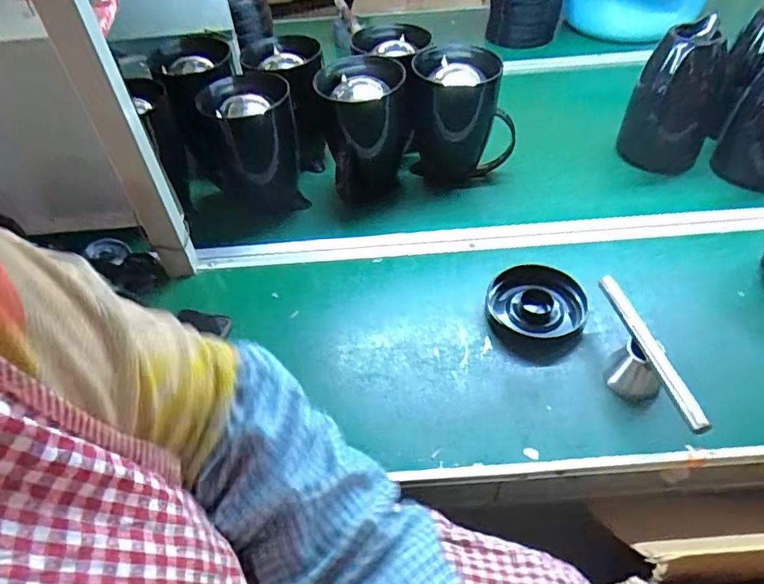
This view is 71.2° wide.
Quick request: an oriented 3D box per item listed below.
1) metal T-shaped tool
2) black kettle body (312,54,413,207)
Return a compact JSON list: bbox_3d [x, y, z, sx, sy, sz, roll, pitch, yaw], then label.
[{"bbox_3d":[0.282,0.076,0.580,0.043,0.081,0.188,-4,46,-1],"label":"metal T-shaped tool"},{"bbox_3d":[-0.029,-0.243,0.813,0.141,0.175,0.137,-1,46,2],"label":"black kettle body"}]

